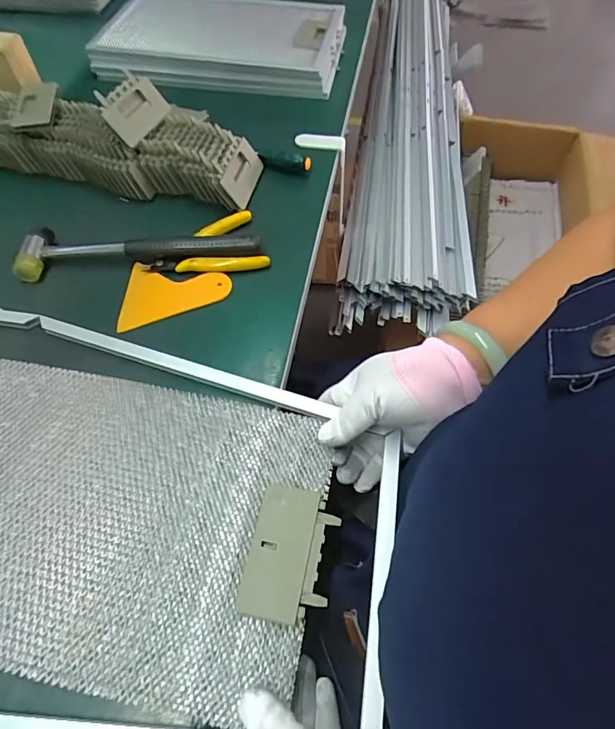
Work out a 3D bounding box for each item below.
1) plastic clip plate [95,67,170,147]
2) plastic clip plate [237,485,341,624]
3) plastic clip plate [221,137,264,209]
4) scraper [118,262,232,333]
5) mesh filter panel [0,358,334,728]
[{"bbox_3d":[-0.185,-0.273,0.477,0.010,0.054,0.076,-6,49,43],"label":"plastic clip plate"},{"bbox_3d":[-0.012,0.127,0.308,0.055,0.007,0.084,11,59,6],"label":"plastic clip plate"},{"bbox_3d":[-0.071,-0.214,0.504,0.007,0.040,0.080,-16,49,35],"label":"plastic clip plate"},{"bbox_3d":[-0.125,-0.069,0.432,0.099,0.008,0.074,-4,58,-3],"label":"scraper"},{"bbox_3d":[-0.154,0.101,0.322,0.316,0.013,0.196,10,59,6],"label":"mesh filter panel"}]

